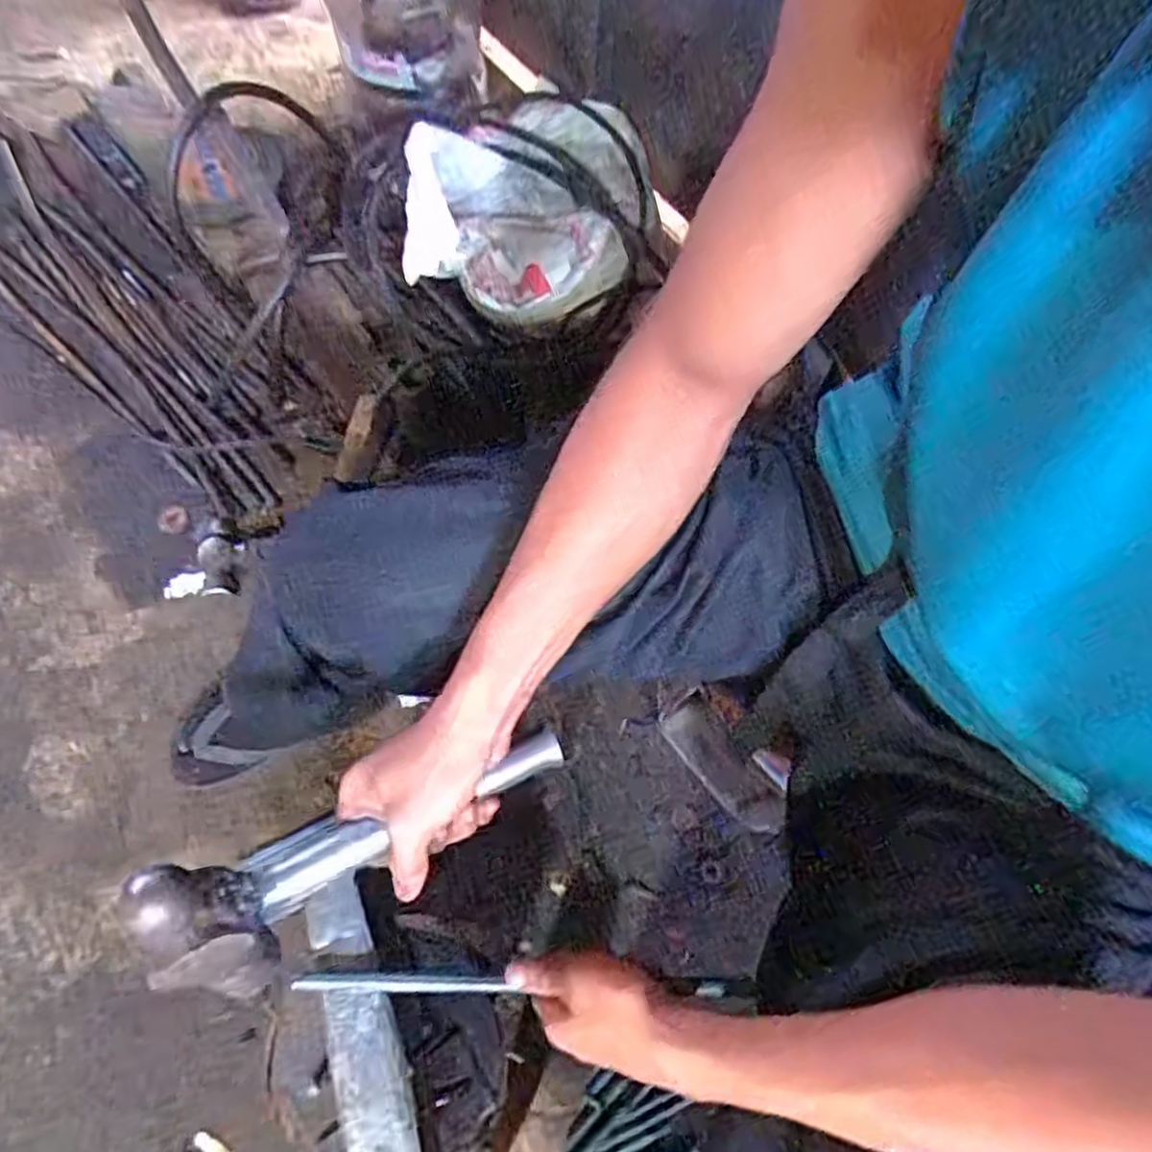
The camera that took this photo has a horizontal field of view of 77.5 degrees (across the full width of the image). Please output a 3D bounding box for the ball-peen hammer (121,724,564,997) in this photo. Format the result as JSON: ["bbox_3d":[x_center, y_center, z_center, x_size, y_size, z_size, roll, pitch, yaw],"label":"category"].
[{"bbox_3d":[-0.117,0.158,0.423,0.244,0.094,0.063,-22,69,-23],"label":"ball-peen hammer"}]

